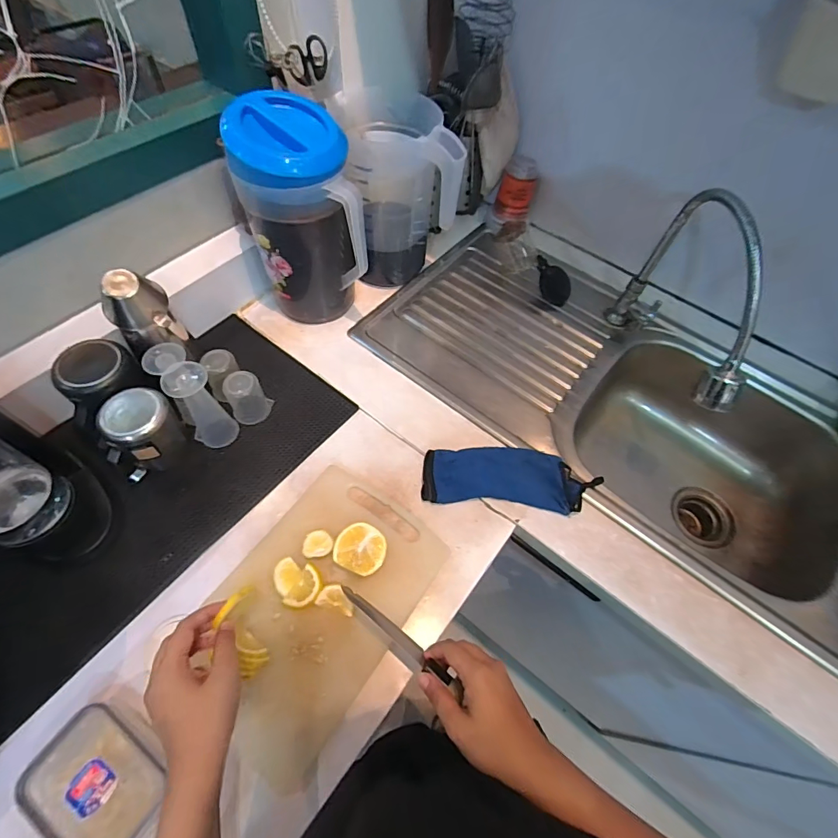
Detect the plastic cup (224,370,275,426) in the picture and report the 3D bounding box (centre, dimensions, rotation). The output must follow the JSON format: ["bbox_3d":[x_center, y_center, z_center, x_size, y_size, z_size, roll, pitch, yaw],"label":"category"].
[{"bbox_3d":[-0.245,-0.031,0.613,0.057,0.070,0.047,-30,64,-20],"label":"plastic cup"}]

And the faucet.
[{"bbox_3d":[0.407,-0.156,0.625,0.052,0.264,0.287,-7,59,-8],"label":"faucet"}]

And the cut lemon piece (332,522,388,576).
[{"bbox_3d":[-0.071,0.163,0.532,0.061,0.029,0.057,2,58,-3],"label":"cut lemon piece"}]

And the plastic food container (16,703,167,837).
[{"bbox_3d":[-0.297,0.342,0.401,0.120,0.044,0.089,32,62,15],"label":"plastic food container"}]

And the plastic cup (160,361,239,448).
[{"bbox_3d":[-0.290,-0.020,0.566,0.052,0.140,0.054,2,58,-3],"label":"plastic cup"}]

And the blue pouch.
[{"bbox_3d":[0.131,0.080,0.600,0.243,0.023,0.090,6,58,0],"label":"blue pouch"}]

